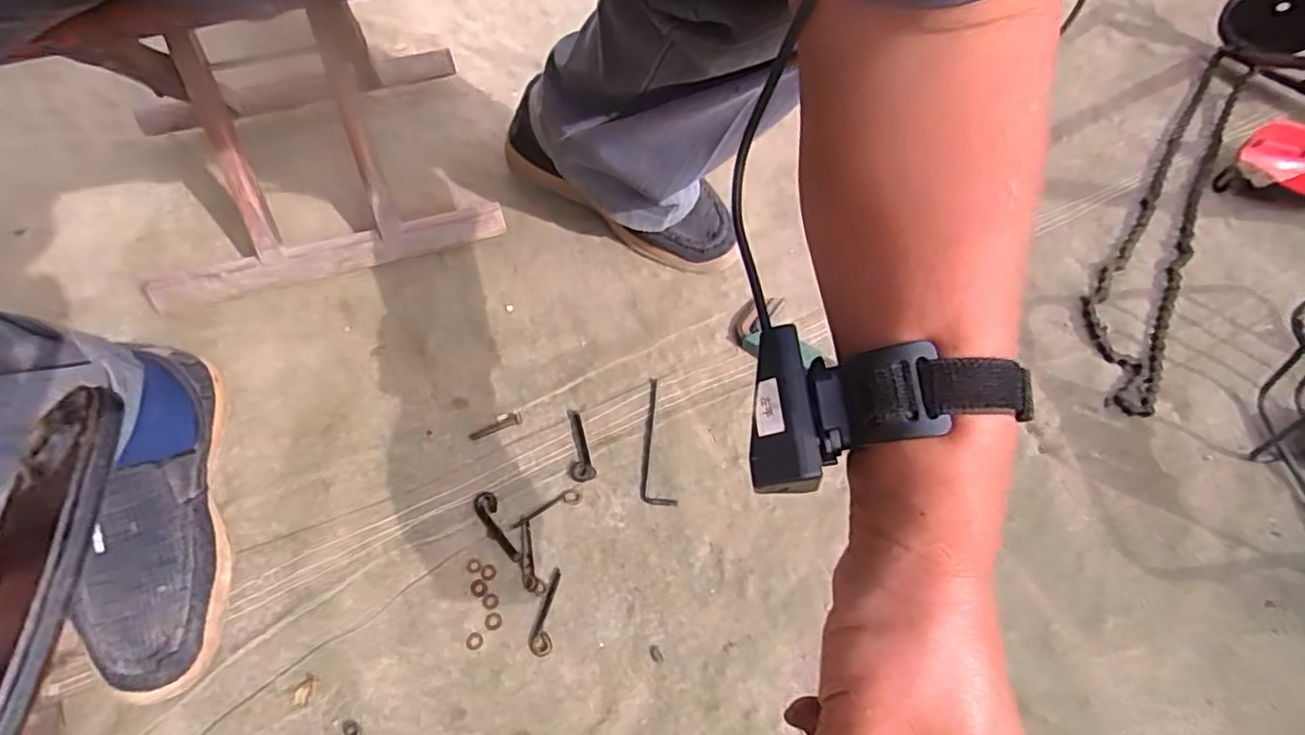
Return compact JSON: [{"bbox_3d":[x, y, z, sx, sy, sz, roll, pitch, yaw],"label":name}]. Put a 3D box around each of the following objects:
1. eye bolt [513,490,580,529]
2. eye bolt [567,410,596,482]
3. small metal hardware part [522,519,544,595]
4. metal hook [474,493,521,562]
[{"bbox_3d":[-0.085,0.115,0.538,0.057,0.004,0.013,-26,64,-15],"label":"eye bolt"},{"bbox_3d":[-0.065,0.066,0.563,0.019,0.004,0.065,-16,61,-9],"label":"eye bolt"},{"bbox_3d":[-0.096,0.147,0.520,0.014,0.004,0.058,-13,61,-8],"label":"small metal hardware part"},{"bbox_3d":[-0.124,0.127,0.530,0.017,0.004,0.063,-26,64,-15],"label":"metal hook"}]

